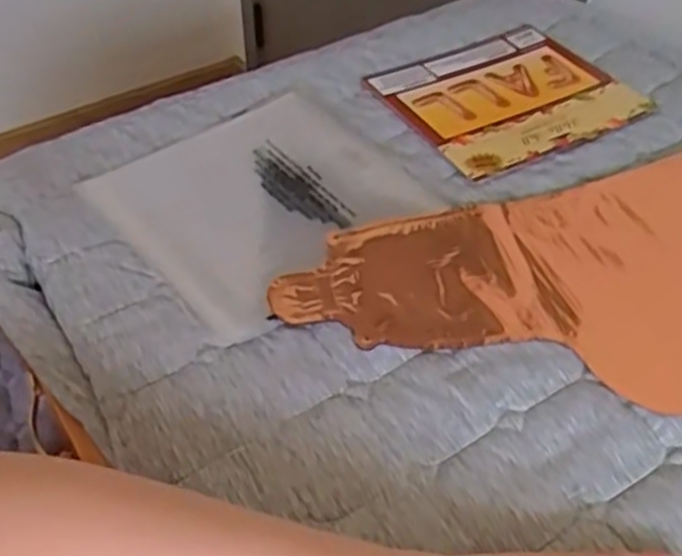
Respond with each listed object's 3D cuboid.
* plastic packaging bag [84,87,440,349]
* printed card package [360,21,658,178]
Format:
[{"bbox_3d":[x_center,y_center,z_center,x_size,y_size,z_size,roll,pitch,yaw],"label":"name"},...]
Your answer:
[{"bbox_3d":[-0.061,-0.061,0.570,0.198,0.009,0.202,-31,54,-27],"label":"plastic packaging bag"},{"bbox_3d":[0.148,-0.163,0.674,0.195,0.004,0.170,-23,50,-21],"label":"printed card package"}]

